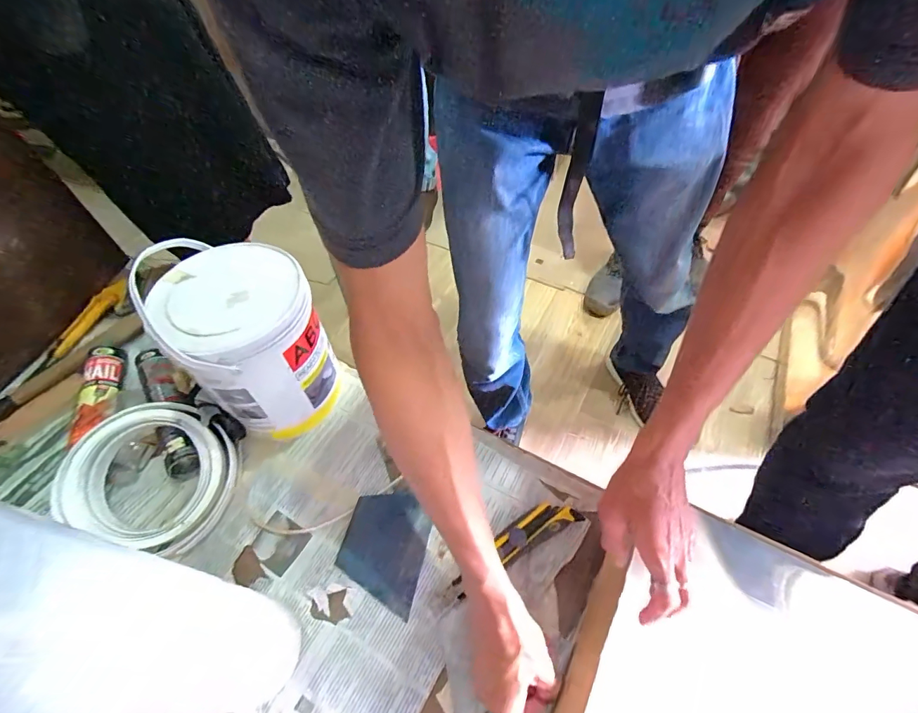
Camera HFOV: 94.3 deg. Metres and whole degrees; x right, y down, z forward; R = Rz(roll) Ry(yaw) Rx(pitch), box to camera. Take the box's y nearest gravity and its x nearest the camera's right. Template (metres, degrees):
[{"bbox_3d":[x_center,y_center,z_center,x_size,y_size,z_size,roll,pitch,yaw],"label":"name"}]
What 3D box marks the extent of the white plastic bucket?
[{"bbox_3d":[-0.264,-0.015,0.556,0.173,0.207,0.162,-1,53,2],"label":"white plastic bucket"}]

